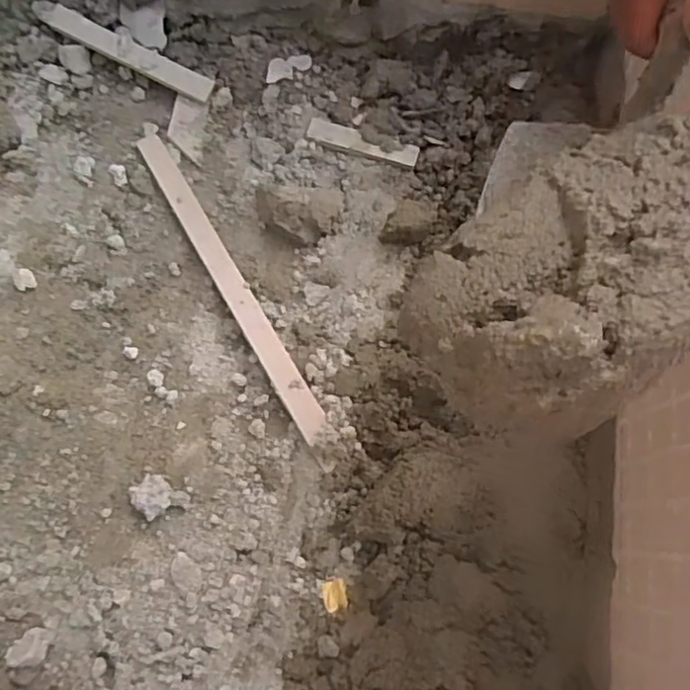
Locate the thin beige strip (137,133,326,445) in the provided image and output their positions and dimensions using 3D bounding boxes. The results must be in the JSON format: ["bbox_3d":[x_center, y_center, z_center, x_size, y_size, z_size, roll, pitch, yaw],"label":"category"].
[{"bbox_3d":[-0.086,-0.051,0.456,0.021,0.004,0.263,-29,77,-10],"label":"thin beige strip"}]

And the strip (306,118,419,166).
[{"bbox_3d":[0.014,-0.160,0.491,0.087,0.005,0.019,15,73,2],"label":"strip"}]

